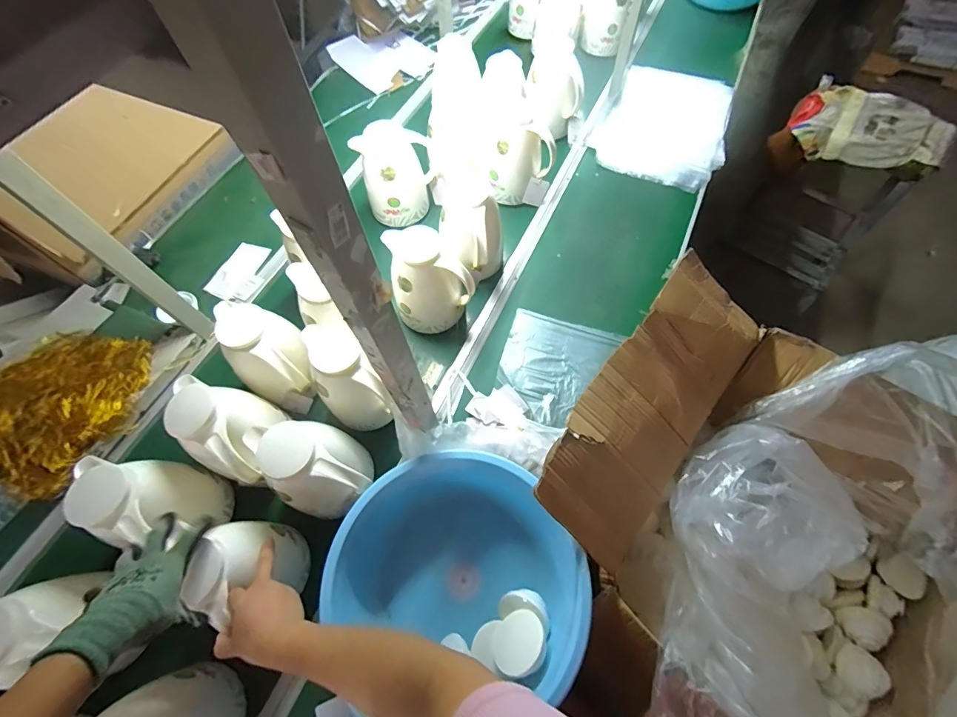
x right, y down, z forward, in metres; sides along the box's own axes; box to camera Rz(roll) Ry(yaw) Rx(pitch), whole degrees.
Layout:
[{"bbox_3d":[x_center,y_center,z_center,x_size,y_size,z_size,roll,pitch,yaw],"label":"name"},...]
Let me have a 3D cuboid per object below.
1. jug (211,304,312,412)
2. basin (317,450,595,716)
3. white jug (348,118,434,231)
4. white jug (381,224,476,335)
[{"bbox_3d":[-0.387,0.007,0.776,0.164,0.205,0.119,30,68,17],"label":"jug"},{"bbox_3d":[-0.033,0.339,0.646,0.344,0.163,0.340,-1,63,2],"label":"basin"},{"bbox_3d":[-0.190,-0.448,0.991,0.173,0.216,0.152,-11,63,-3],"label":"white jug"},{"bbox_3d":[-0.099,-0.150,0.849,0.157,0.208,0.130,-16,64,-5],"label":"white jug"}]

